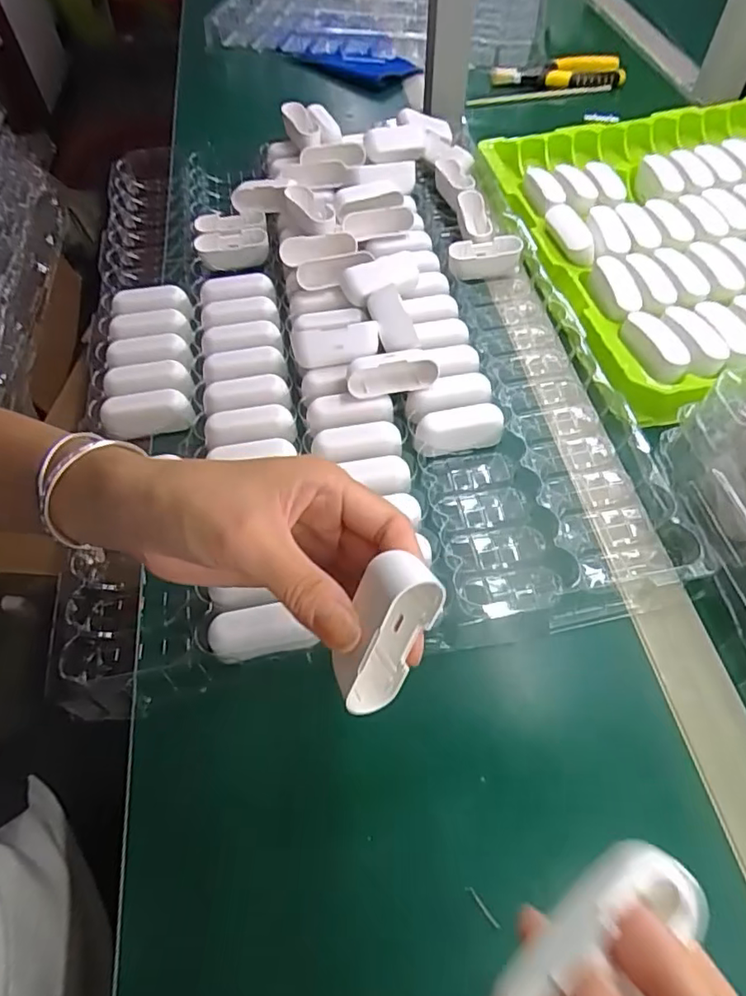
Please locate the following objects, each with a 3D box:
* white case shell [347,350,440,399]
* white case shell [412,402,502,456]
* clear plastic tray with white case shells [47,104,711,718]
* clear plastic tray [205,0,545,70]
[{"bbox_3d":[0.013,-0.090,0.408,0.063,0.023,0.025,-10,59,-2],"label":"white case shell"},{"bbox_3d":[0.061,-0.049,0.410,0.064,0.027,0.022,-12,59,-4],"label":"white case shell"},{"bbox_3d":[-0.037,-0.151,0.465,0.373,0.048,0.564,-11,59,-3],"label":"clear plastic tray with white case shells"},{"bbox_3d":[0.032,-0.791,0.860,0.458,0.034,0.443,9,58,8],"label":"clear plastic tray"}]

